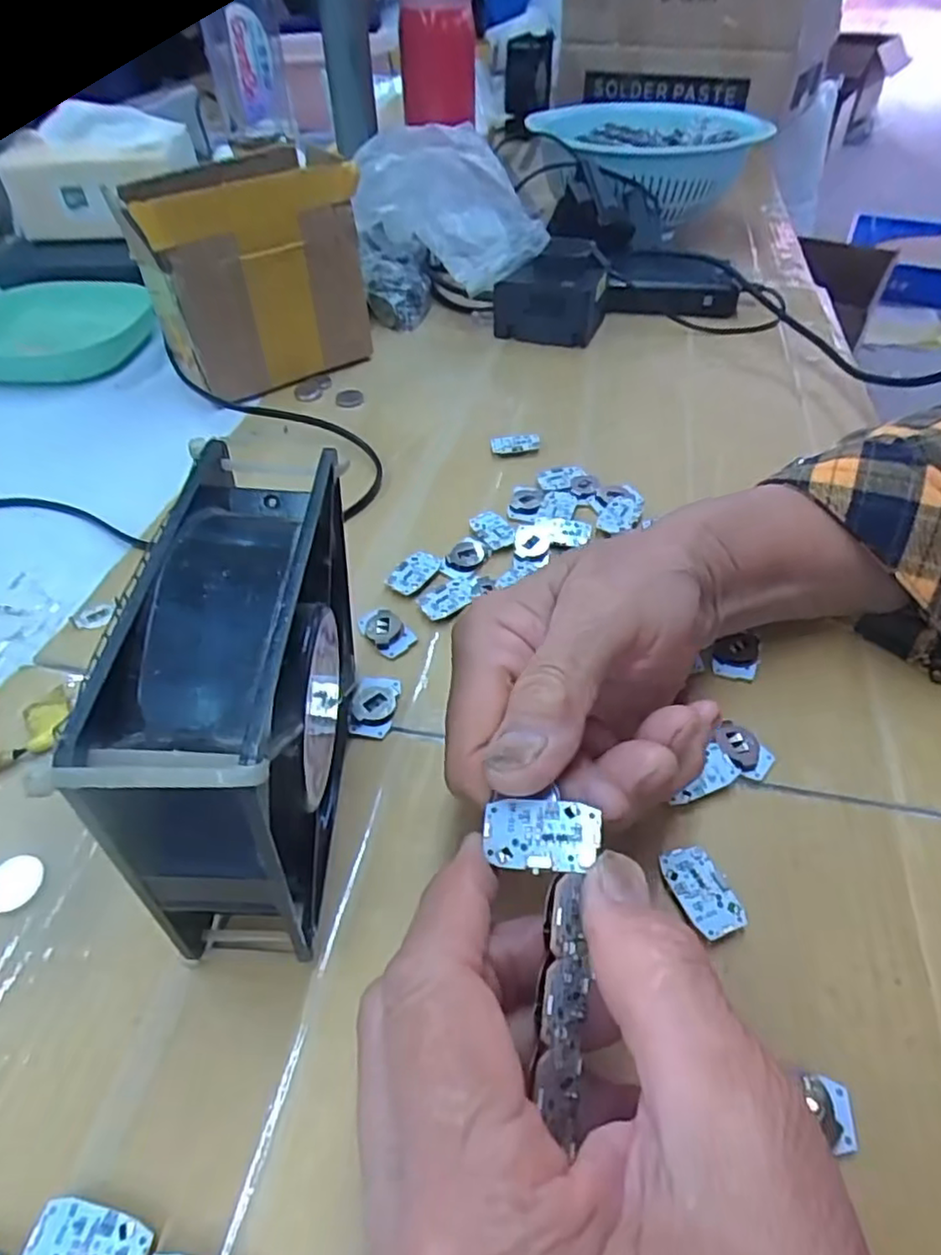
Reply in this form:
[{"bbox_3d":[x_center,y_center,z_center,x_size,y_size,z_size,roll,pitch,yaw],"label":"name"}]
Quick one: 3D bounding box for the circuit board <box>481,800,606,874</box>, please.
[{"bbox_3d":[0.018,0.054,0.172,0.030,0.005,0.017,3,47,4],"label":"circuit board"}]

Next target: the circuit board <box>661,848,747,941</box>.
[{"bbox_3d":[0.077,0.088,0.223,0.018,0.004,0.030,-14,48,-11],"label":"circuit board"}]

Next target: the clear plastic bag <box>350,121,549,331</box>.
[{"bbox_3d":[-0.018,-0.316,0.527,0.140,0.128,0.095,1,47,2],"label":"clear plastic bag"}]

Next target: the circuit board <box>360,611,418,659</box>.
[{"bbox_3d":[-0.039,0.001,0.306,0.018,0.004,0.027,-36,55,-27],"label":"circuit board"}]

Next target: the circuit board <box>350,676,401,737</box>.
[{"bbox_3d":[-0.040,0.032,0.278,0.018,0.006,0.027,3,47,4],"label":"circuit board"}]

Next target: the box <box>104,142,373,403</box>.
[{"bbox_3d":[-0.147,-0.237,0.452,0.136,0.127,0.087,-24,51,-19],"label":"box"}]

